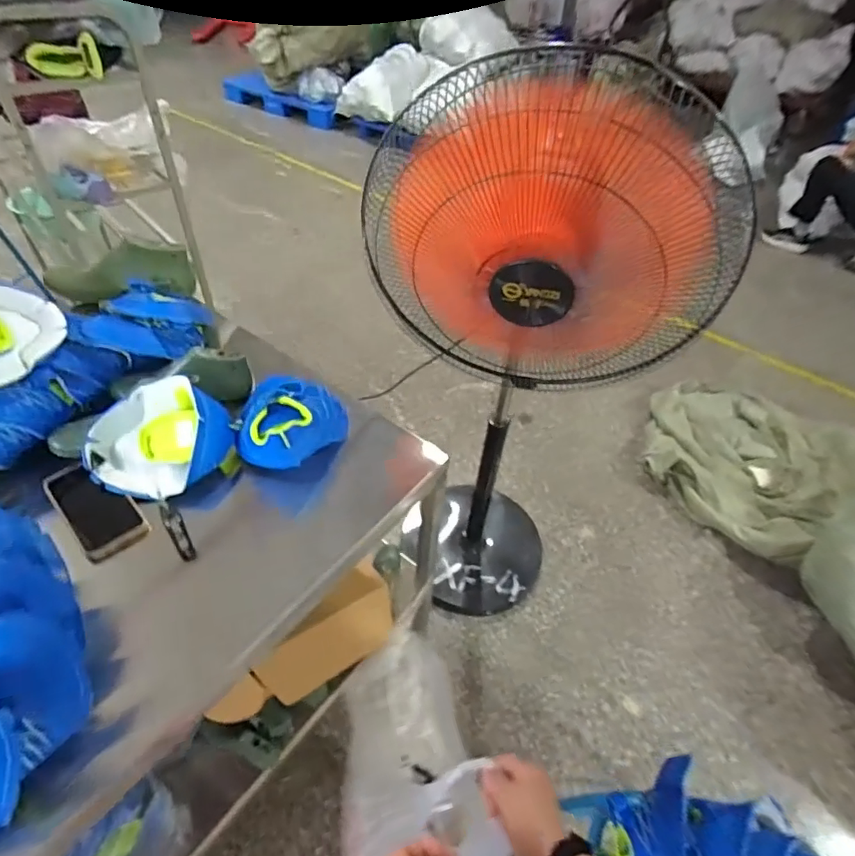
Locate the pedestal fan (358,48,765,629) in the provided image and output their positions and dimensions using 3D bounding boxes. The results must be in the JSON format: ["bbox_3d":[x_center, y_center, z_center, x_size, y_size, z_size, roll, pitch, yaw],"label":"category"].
[{"bbox_3d":[0.193,-0.004,1.117,0.466,1.196,0.448,27,50,20],"label":"pedestal fan"}]

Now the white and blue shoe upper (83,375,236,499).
[{"bbox_3d":[-0.379,0.013,0.725,0.177,0.093,0.145,12,45,5],"label":"white and blue shoe upper"}]

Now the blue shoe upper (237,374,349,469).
[{"bbox_3d":[-0.212,-0.020,0.759,0.153,0.087,0.144,15,47,9],"label":"blue shoe upper"}]

